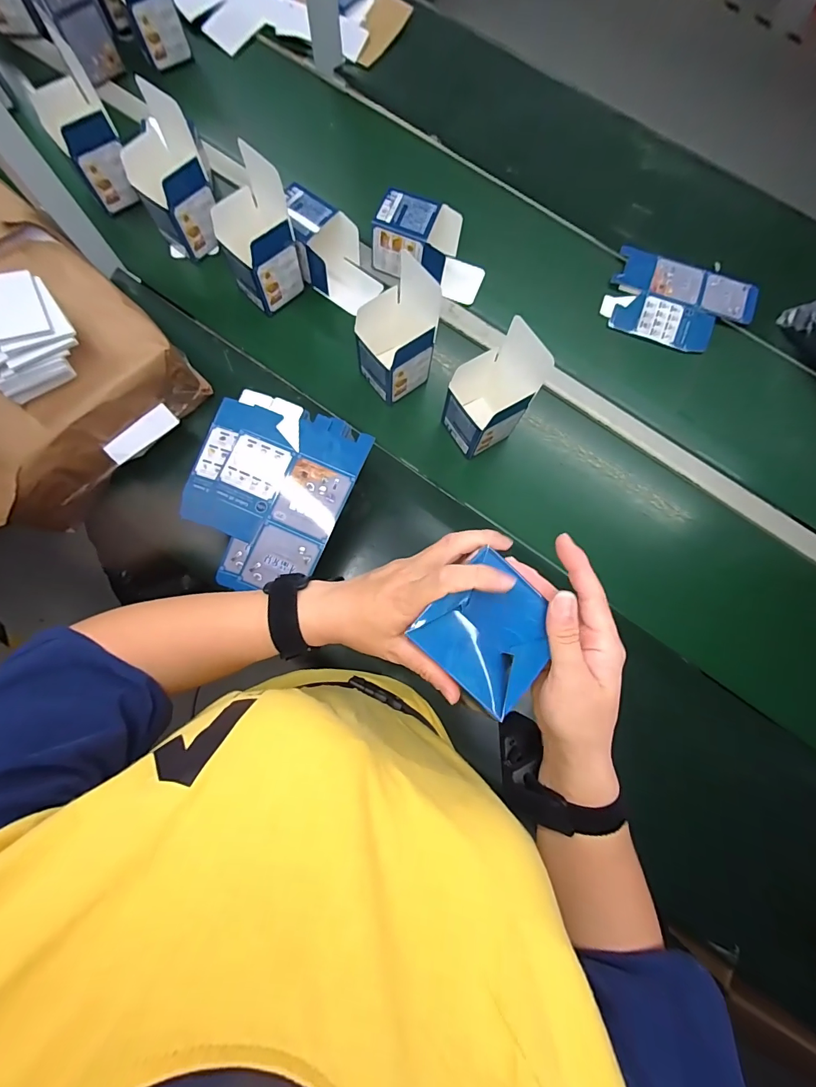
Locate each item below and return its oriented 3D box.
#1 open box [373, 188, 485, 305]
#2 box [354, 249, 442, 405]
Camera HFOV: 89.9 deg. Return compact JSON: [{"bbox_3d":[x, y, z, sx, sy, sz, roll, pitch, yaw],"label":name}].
[{"bbox_3d":[0.039,-0.482,0.669,0.180,0.085,0.099,20,80,4],"label":"open box"},{"bbox_3d":[-0.018,-0.301,0.595,0.106,0.157,0.093,-41,82,-7],"label":"box"}]

